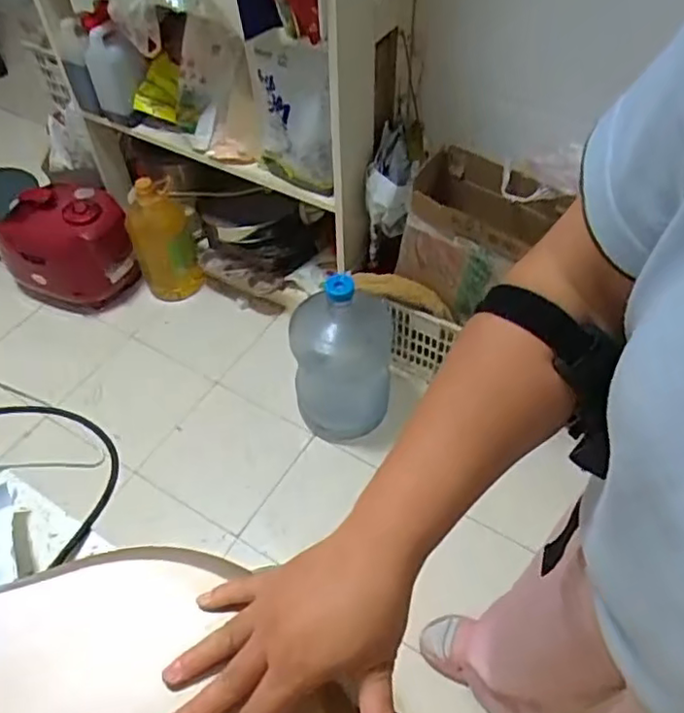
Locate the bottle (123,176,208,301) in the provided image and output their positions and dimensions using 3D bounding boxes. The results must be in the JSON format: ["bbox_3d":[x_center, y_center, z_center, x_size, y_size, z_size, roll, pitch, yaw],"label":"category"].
[{"bbox_3d":[-0.521,-0.347,1.845,0.172,0.386,0.139,-14,53,-10],"label":"bottle"}]

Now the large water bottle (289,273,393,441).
[{"bbox_3d":[0.003,-0.008,1.421,0.220,0.387,0.229,-4,52,-2],"label":"large water bottle"}]

